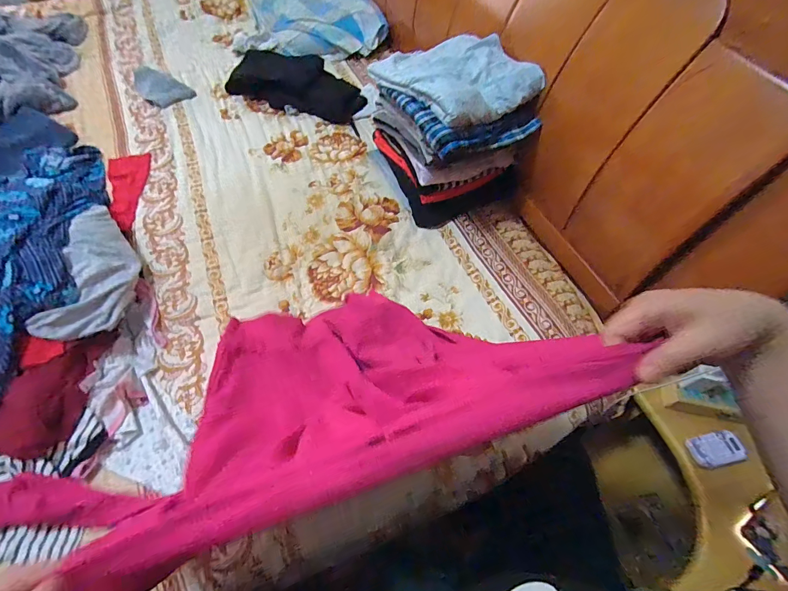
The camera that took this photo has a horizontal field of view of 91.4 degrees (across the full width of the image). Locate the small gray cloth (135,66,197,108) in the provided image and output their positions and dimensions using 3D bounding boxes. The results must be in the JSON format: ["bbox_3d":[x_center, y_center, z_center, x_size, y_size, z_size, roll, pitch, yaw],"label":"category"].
[{"bbox_3d":[-0.588,-0.528,0.978,0.123,0.064,0.072,7,57,2],"label":"small gray cloth"}]

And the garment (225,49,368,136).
[{"bbox_3d":[-0.251,-0.570,1.041,0.393,0.044,0.222,15,58,7],"label":"garment"}]

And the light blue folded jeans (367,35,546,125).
[{"bbox_3d":[0.109,-0.414,0.714,0.207,0.060,0.261,-27,62,-19],"label":"light blue folded jeans"}]

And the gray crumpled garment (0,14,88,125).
[{"bbox_3d":[-0.992,-0.625,0.996,0.379,0.085,0.507,-30,63,-20],"label":"gray crumpled garment"}]

